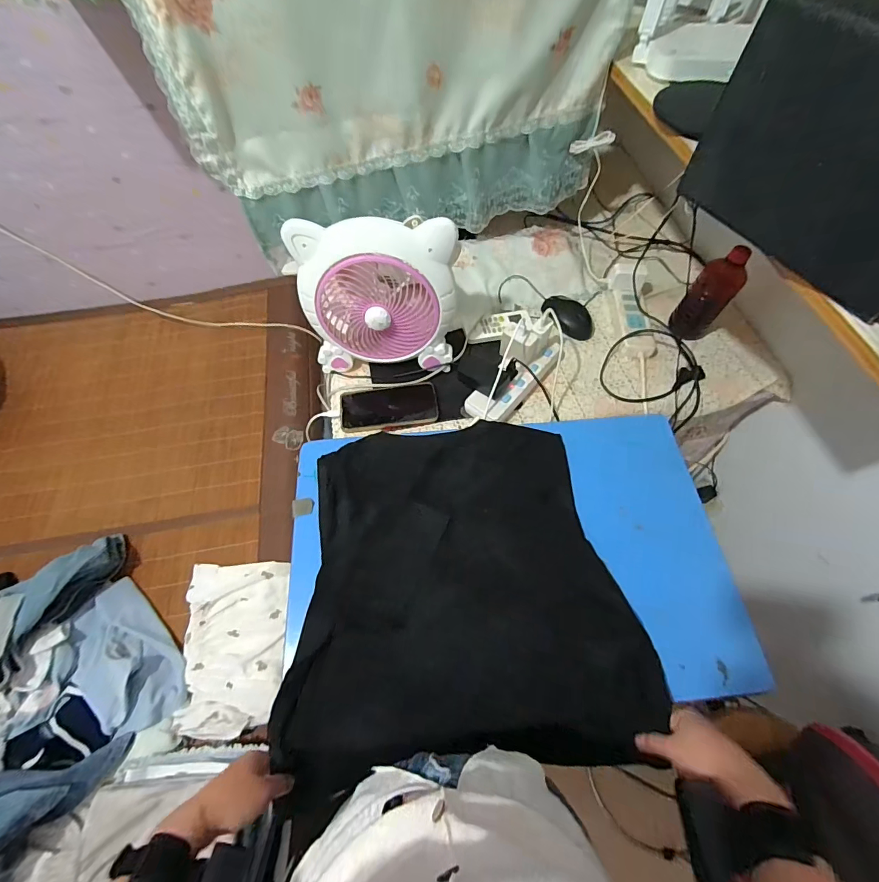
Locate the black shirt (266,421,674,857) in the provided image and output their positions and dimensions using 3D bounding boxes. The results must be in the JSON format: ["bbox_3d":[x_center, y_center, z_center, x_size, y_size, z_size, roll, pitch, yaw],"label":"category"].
[{"bbox_3d":[0.015,0.185,0.556,0.422,0.037,0.425,-8,61,-4],"label":"black shirt"}]

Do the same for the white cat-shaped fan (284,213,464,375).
[{"bbox_3d":[-0.093,-0.212,0.638,0.232,0.224,0.073,-2,61,-1],"label":"white cat-shaped fan"}]

